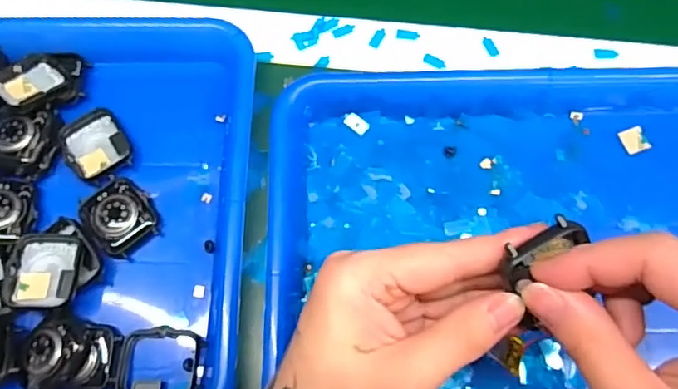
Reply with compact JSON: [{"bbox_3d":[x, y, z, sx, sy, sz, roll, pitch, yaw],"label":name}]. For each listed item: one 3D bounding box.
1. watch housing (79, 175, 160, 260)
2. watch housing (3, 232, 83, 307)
[{"bbox_3d":[-0.130,0.012,0.330,0.037,0.007,0.043,-39,74,-11],"label":"watch housing"},{"bbox_3d":[-0.166,0.043,0.315,0.036,0.009,0.042,3,71,3],"label":"watch housing"}]

